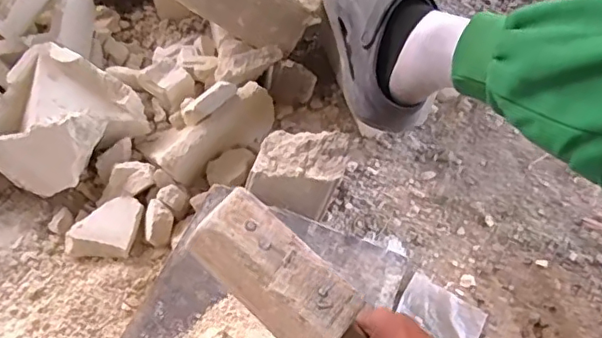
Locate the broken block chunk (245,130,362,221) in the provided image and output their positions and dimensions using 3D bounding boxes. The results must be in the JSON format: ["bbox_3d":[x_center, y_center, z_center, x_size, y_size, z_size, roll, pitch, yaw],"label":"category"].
[{"bbox_3d":[-0.001,-0.001,0.692,0.111,0.049,0.105,20,61,11],"label":"broken block chunk"}]

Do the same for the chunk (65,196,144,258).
[{"bbox_3d":[-0.234,0.067,0.668,0.077,0.024,0.076,10,63,-17],"label":"chunk"}]

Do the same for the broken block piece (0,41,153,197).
[{"bbox_3d":[-0.316,-0.059,0.721,0.178,0.090,0.168,29,63,15],"label":"broken block piece"}]

